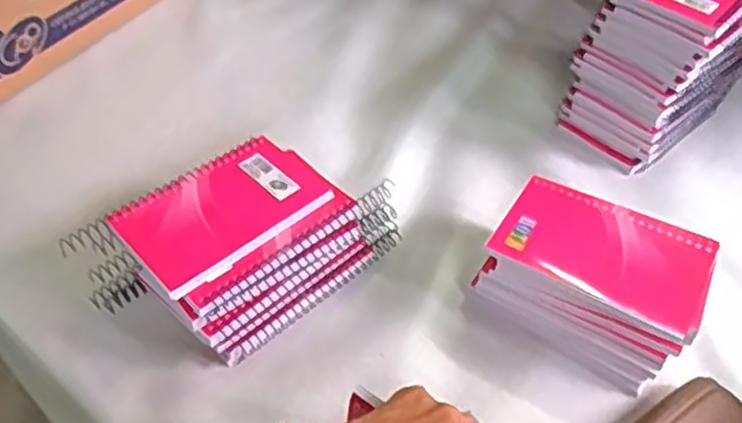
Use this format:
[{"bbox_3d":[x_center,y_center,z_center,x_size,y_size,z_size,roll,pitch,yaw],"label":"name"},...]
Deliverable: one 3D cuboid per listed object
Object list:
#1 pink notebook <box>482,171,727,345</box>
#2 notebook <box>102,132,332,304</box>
[{"bbox_3d":[0.157,0.024,0.469,0.136,0.011,0.086,26,52,21],"label":"pink notebook"},{"bbox_3d":[-0.100,-0.003,0.478,0.130,0.009,0.084,-35,57,-28],"label":"notebook"}]

